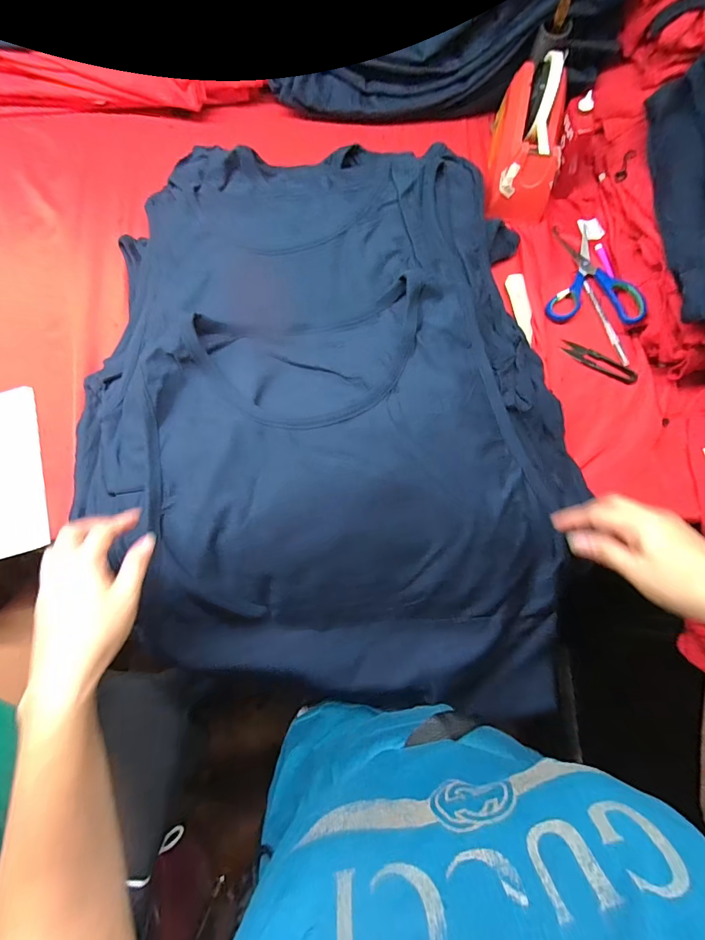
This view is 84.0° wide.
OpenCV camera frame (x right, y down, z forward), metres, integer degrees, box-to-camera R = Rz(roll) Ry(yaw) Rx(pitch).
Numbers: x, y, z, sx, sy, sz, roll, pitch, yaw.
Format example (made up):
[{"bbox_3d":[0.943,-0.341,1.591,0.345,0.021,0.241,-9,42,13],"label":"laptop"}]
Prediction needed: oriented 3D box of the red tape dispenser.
[{"bbox_3d":[0.243,-0.454,0.538,0.086,0.117,0.178,9,72,2],"label":"red tape dispenser"}]

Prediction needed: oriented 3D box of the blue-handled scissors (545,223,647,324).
[{"bbox_3d":[0.328,-0.270,0.525,0.112,0.024,0.175,12,72,3],"label":"blue-handled scissors"}]

